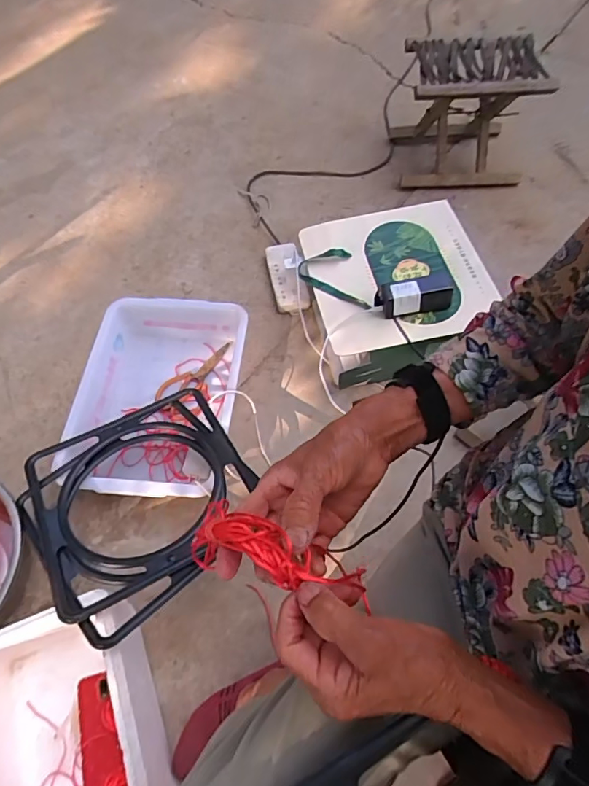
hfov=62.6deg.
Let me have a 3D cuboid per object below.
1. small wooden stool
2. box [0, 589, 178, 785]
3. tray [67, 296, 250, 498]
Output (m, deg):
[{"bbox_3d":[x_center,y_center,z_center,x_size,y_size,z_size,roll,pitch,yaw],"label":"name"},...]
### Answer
[{"bbox_3d":[0.431,-0.709,1.245,0.304,0.284,0.249,1,62,1],"label":"small wooden stool"},{"bbox_3d":[-0.306,0.480,0.659,0.228,0.136,0.336,-20,63,-10],"label":"box"},{"bbox_3d":[-0.269,0.006,0.965,0.313,0.101,0.422,5,62,3],"label":"tray"}]

